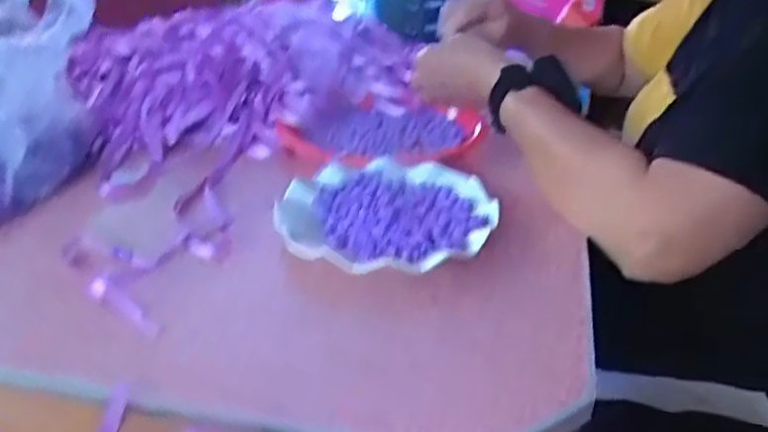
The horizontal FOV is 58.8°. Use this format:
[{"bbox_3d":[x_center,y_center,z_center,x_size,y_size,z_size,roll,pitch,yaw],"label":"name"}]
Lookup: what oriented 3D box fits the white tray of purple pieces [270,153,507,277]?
[{"bbox_3d":[0.002,-0.003,0.580,0.178,0.025,0.182,3,28,6],"label":"white tray of purple pieces"}]

